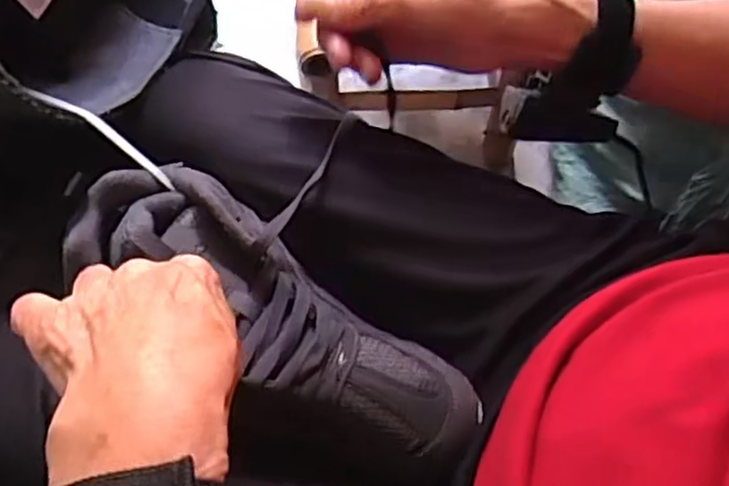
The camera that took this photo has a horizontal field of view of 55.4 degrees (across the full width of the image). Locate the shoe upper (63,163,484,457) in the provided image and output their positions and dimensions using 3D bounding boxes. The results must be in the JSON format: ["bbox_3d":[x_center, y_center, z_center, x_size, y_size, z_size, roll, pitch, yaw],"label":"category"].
[{"bbox_3d":[-0.048,0.037,0.372,0.238,0.063,0.077,34,71,8],"label":"shoe upper"}]

